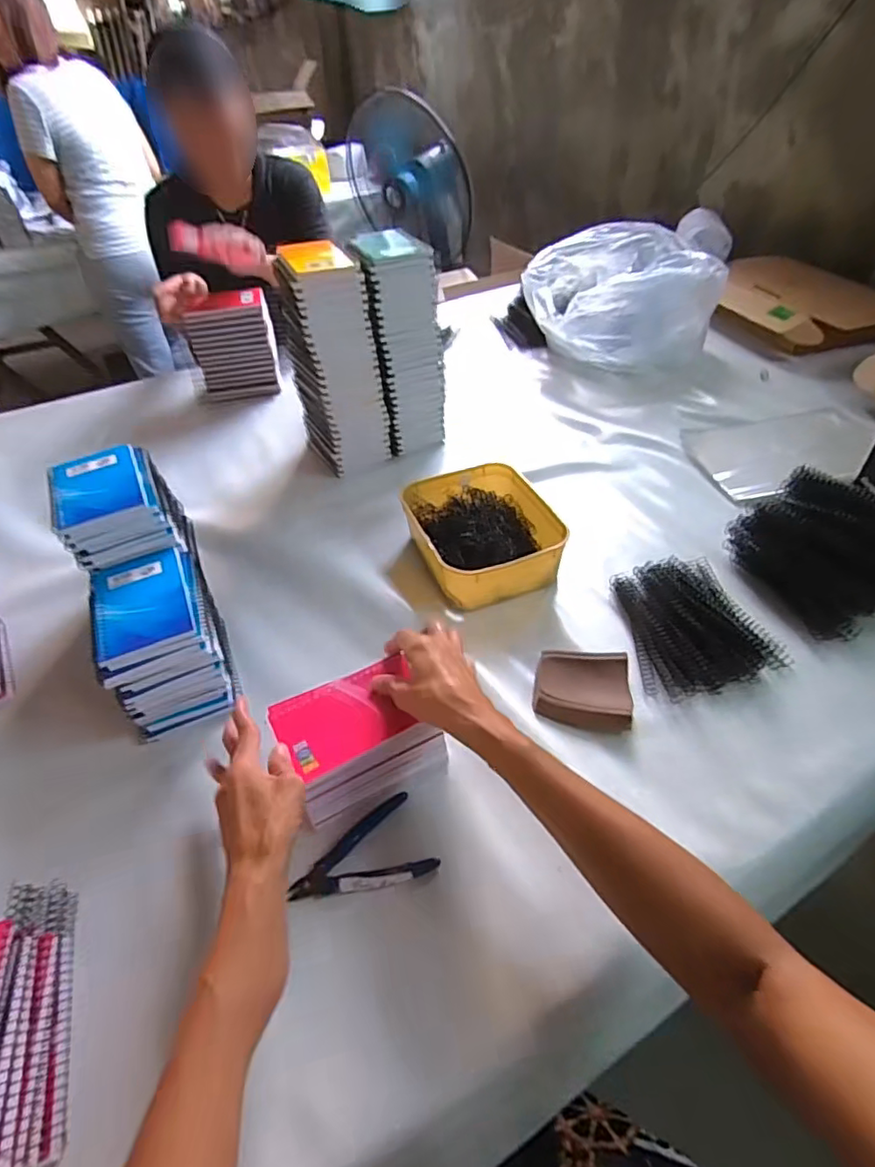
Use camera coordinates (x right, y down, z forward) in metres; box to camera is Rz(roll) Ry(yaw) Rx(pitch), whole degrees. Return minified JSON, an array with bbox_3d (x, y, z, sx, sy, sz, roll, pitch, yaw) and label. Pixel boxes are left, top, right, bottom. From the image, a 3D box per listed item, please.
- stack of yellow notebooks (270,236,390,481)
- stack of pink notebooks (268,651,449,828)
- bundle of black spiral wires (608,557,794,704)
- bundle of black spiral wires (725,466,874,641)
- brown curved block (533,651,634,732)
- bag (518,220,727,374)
[{"bbox_3d":[-0.151,-0.316,0.837,0.116,0.278,0.128,-16,43,-12],"label":"stack of yellow notebooks"},{"bbox_3d":[-0.068,0.139,0.517,0.127,0.067,0.100,-23,46,-17],"label":"stack of pink notebooks"},{"bbox_3d":[0.266,0.040,0.620,0.144,0.033,0.165,-11,43,-7],"label":"bundle of black spiral wires"},{"bbox_3d":[0.449,-0.052,0.648,0.191,0.089,0.167,-20,44,-16],"label":"bundle of black spiral wires"},{"bbox_3d":[0.143,0.101,0.567,0.089,0.018,0.087,7,43,12],"label":"brown curved block"},{"bbox_3d":[0.344,-0.538,1.110,0.346,0.180,0.294,14,45,20],"label":"bag"}]

